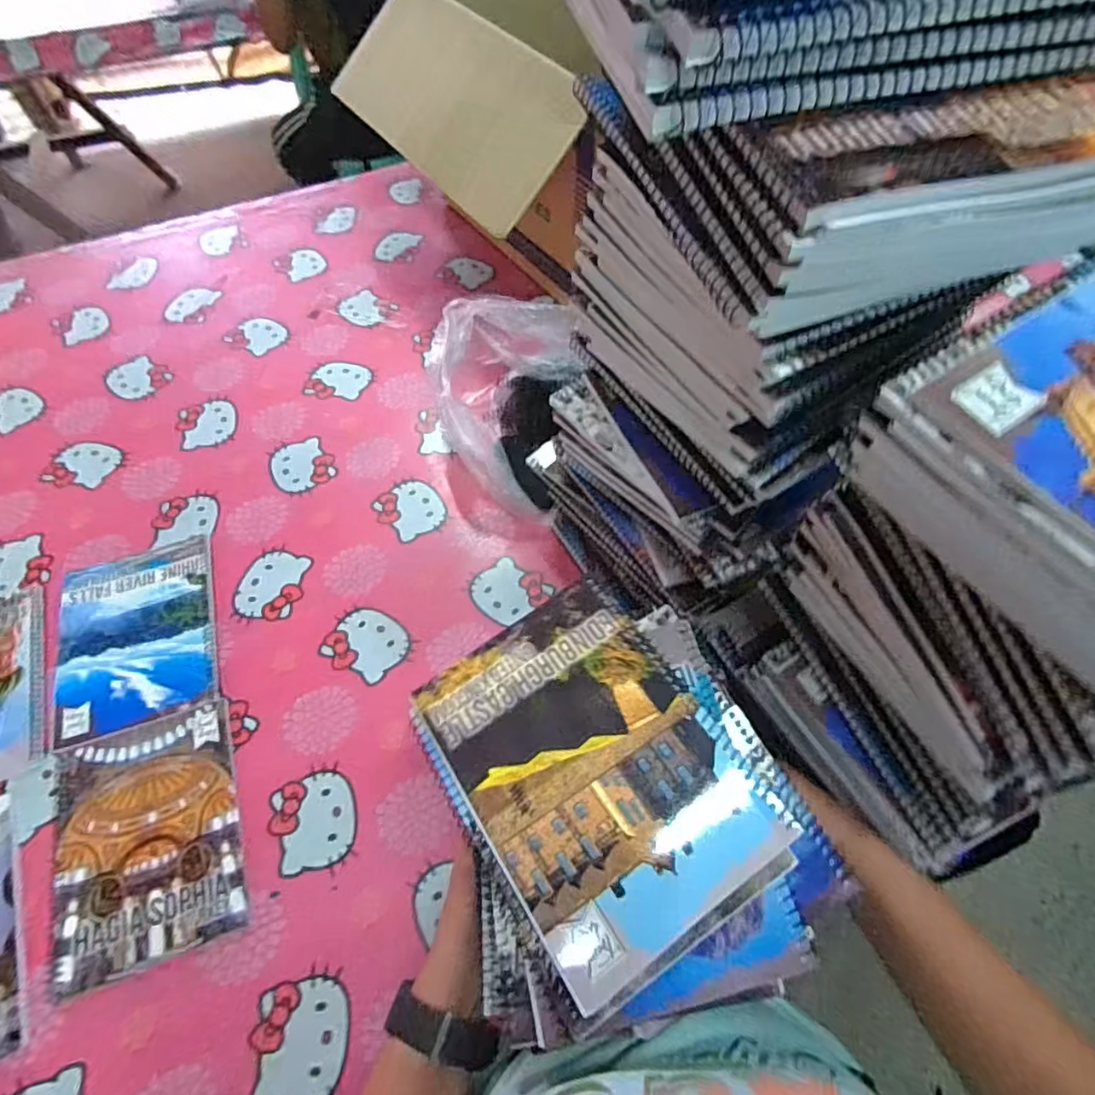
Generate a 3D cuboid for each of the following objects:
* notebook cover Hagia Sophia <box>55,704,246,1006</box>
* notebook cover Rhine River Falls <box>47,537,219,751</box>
[{"bbox_3d":[-0.345,0.249,0.509,0.146,0.007,0.195,-18,62,-11],"label":"notebook cover Hagia Sophia"},{"bbox_3d":[-0.420,0.087,0.602,0.148,0.008,0.196,-16,62,-10],"label":"notebook cover Rhine River Falls"}]

